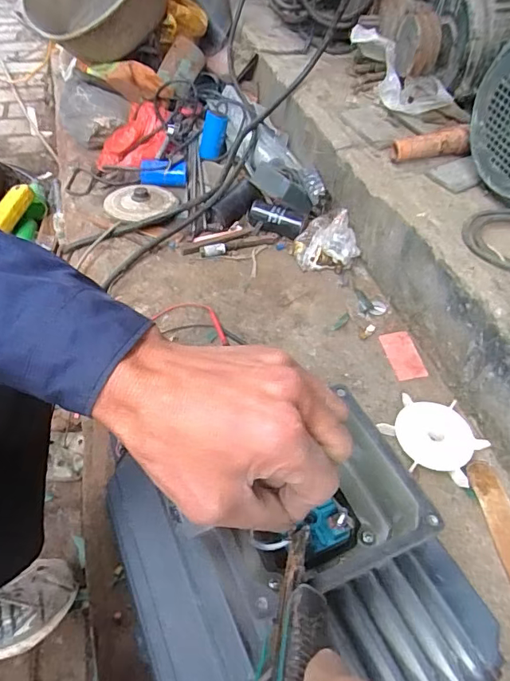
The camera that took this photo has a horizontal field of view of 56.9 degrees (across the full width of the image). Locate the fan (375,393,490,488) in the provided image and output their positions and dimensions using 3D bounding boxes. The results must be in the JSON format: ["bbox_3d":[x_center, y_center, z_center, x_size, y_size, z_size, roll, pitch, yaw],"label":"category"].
[{"bbox_3d":[0.231,0.127,0.617,0.128,0.025,0.111,10,49,6],"label":"fan"}]

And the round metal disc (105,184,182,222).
[{"bbox_3d":[-0.228,-0.275,0.939,0.139,0.016,0.139,1,48,-1],"label":"round metal disc"}]

